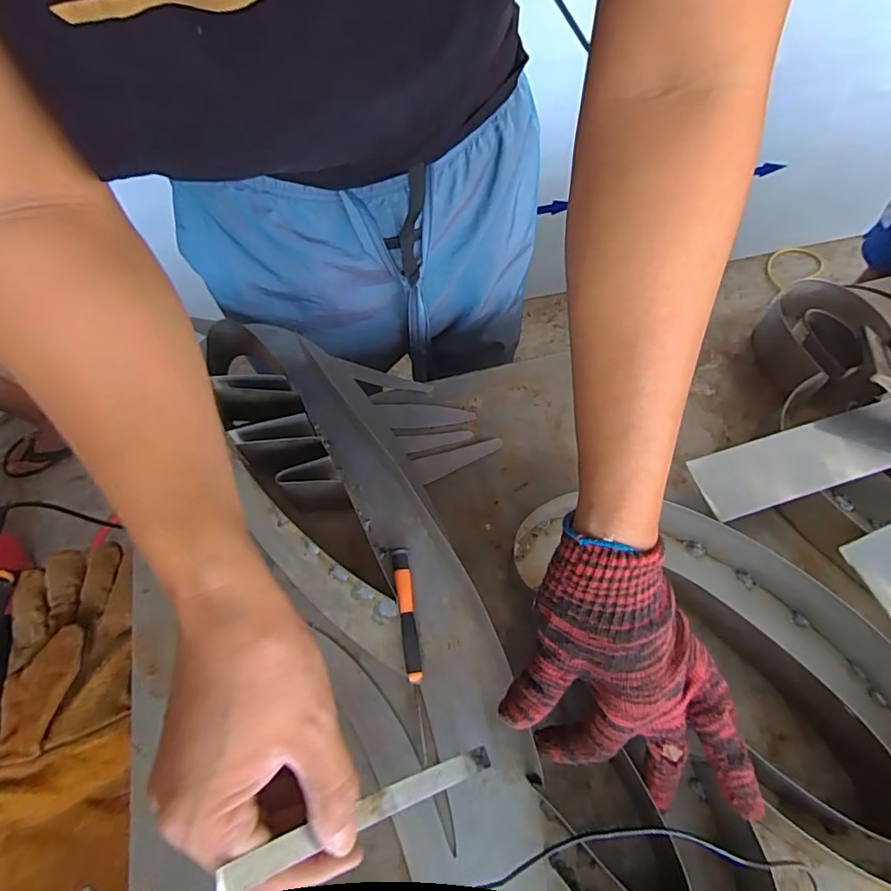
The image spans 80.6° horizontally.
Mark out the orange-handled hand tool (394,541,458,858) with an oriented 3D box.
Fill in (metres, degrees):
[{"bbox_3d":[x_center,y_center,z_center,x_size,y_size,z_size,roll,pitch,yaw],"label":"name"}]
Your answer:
[{"bbox_3d":[-0.018,0.167,0.370,0.014,0.014,0.192,-11,61,-5],"label":"orange-handled hand tool"}]

